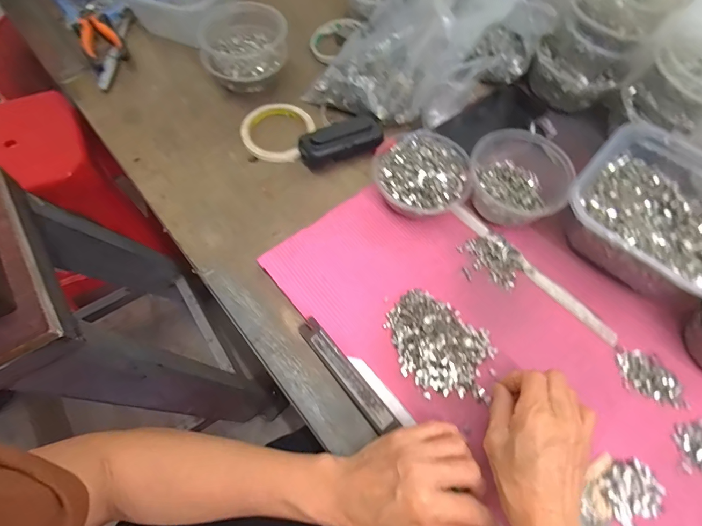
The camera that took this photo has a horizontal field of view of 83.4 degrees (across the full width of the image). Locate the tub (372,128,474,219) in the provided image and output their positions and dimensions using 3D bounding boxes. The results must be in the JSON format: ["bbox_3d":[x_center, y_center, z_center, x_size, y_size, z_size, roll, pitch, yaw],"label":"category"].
[{"bbox_3d":[0.084,-0.112,0.472,0.110,0.034,0.126,5,65,4],"label":"tub"}]

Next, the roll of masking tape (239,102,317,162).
[{"bbox_3d":[-0.098,-0.181,0.534,0.095,0.017,0.104,0,65,1],"label":"roll of masking tape"}]

